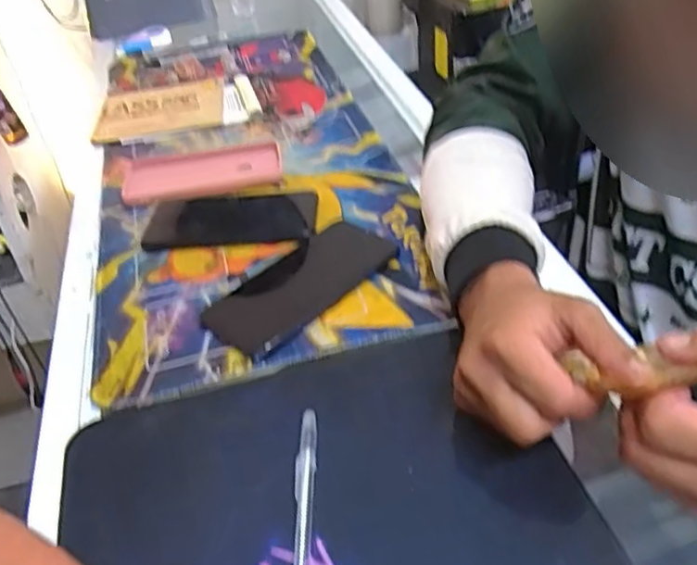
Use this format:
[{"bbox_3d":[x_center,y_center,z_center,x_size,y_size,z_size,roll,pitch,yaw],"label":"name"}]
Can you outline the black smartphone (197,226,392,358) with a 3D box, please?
[{"bbox_3d":[-0.038,-0.001,0.541,0.075,0.008,0.165,29,52,36],"label":"black smartphone"}]

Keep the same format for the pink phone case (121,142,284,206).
[{"bbox_3d":[-0.152,-0.117,0.688,0.161,0.009,0.086,-8,39,-1],"label":"pink phone case"}]

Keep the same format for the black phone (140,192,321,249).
[{"bbox_3d":[-0.112,-0.063,0.620,0.161,0.011,0.080,-3,40,5],"label":"black phone"}]

